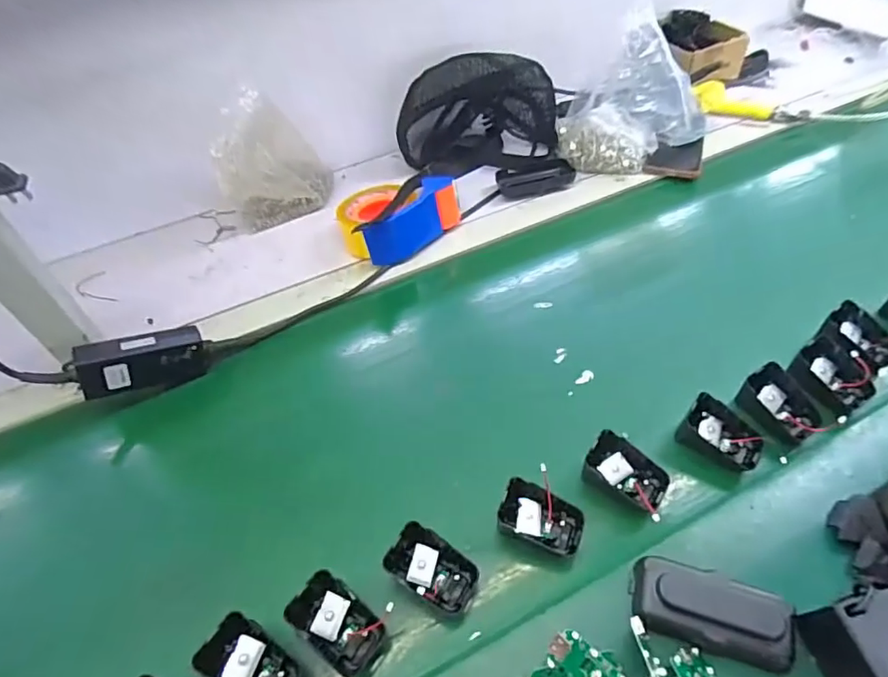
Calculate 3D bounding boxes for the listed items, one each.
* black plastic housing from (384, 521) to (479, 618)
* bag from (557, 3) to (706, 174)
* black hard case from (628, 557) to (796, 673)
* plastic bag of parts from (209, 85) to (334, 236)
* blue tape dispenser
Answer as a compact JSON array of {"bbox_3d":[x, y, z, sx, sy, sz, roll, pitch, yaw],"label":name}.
[{"bbox_3d":[-0.009,0.182,0.410,0.067,0.037,0.046,24,54,24],"label":"black plastic housing"},{"bbox_3d":[0.257,-0.321,0.720,0.199,0.193,0.091,21,53,22],"label":"bag"},{"bbox_3d":[0.192,0.198,0.380,0.105,0.029,0.049,12,50,15],"label":"black hard case"},{"bbox_3d":[-0.228,-0.231,0.717,0.060,0.176,0.155,32,58,29],"label":"plastic bag of parts"},{"bbox_3d":[-0.063,-0.162,0.687,0.146,0.067,0.101,-32,53,-22],"label":"blue tape dispenser"}]

